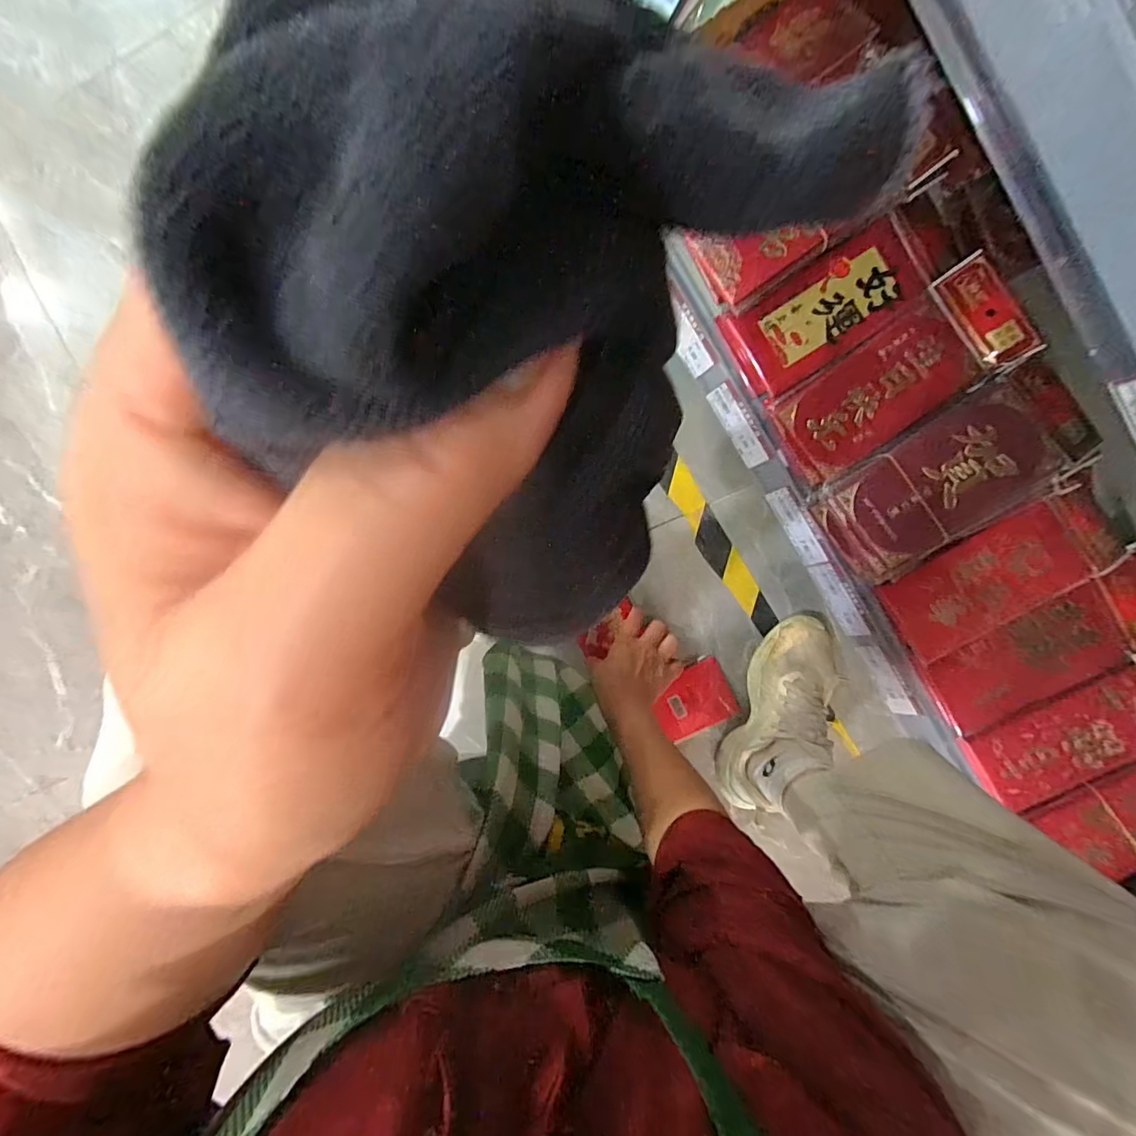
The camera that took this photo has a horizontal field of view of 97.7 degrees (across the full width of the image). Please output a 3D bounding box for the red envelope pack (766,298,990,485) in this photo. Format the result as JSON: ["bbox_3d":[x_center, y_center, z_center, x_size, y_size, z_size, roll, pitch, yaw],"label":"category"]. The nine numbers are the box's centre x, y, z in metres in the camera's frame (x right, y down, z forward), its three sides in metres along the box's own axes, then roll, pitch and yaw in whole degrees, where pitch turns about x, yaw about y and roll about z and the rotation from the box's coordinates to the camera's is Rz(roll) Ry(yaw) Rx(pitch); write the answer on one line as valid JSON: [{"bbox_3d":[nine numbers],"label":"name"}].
[{"bbox_3d":[0.287,-0.166,0.467,0.168,0.013,0.089,-32,95,8],"label":"red envelope pack"}]

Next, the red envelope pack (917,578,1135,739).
[{"bbox_3d":[0.457,0.094,0.490,0.173,0.007,0.097,-33,95,8],"label":"red envelope pack"}]

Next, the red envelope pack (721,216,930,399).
[{"bbox_3d":[0.244,-0.243,0.473,0.172,0.022,0.087,-29,95,8],"label":"red envelope pack"}]

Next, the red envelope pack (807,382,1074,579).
[{"bbox_3d":[0.339,-0.076,0.457,0.182,0.034,0.097,-32,95,8],"label":"red envelope pack"}]

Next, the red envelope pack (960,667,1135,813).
[{"bbox_3d":[0.508,0.176,0.503,0.175,0.013,0.092,-31,95,8],"label":"red envelope pack"}]

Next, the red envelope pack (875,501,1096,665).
[{"bbox_3d":[0.401,0.014,0.477,0.160,0.021,0.096,-33,95,8],"label":"red envelope pack"}]

